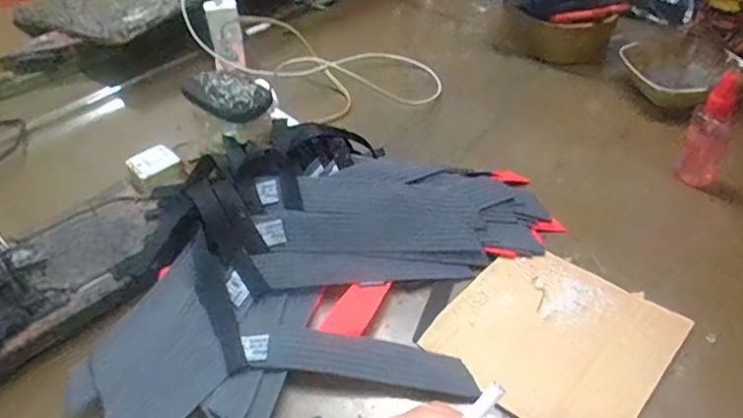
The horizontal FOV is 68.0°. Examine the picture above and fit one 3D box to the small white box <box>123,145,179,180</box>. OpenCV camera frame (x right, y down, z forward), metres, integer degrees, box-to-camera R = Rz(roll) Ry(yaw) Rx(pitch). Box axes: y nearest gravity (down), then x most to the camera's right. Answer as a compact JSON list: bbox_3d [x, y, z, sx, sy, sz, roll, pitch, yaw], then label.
[{"bbox_3d":[-0.238,-0.049,0.602,0.048,0.019,0.048,30,53,35],"label":"small white box"}]

